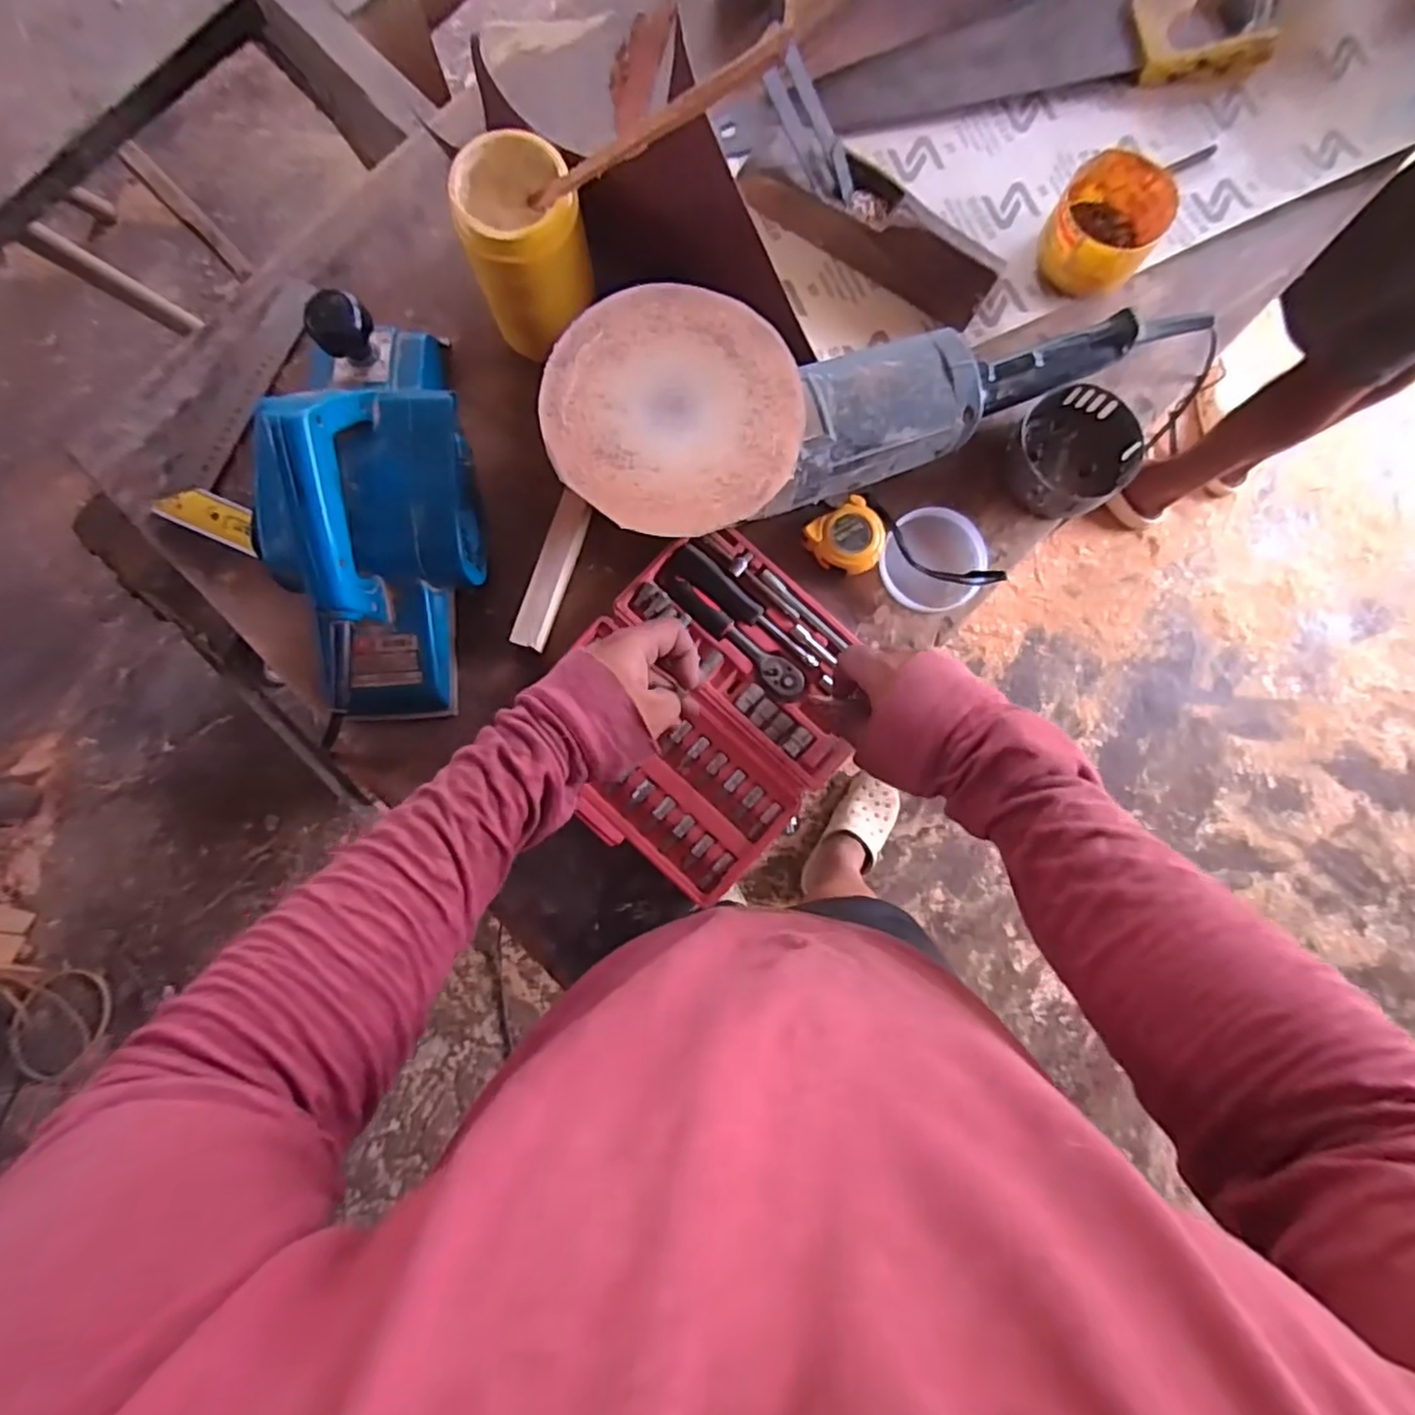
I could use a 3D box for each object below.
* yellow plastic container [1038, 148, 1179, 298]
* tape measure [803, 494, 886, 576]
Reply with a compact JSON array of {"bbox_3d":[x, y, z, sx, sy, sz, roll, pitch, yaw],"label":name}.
[{"bbox_3d":[0.360,-0.435,0.607,0.094,0.053,0.110,37,85,4],"label":"yellow plastic container"},{"bbox_3d":[0.124,-0.148,0.585,0.063,0.032,0.063,0,84,0],"label":"tape measure"}]

